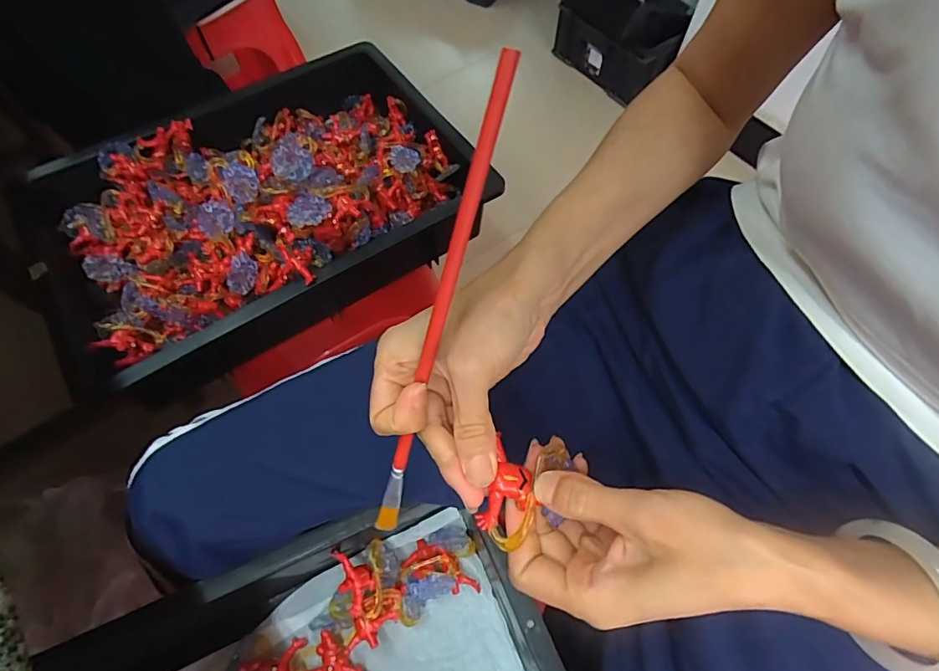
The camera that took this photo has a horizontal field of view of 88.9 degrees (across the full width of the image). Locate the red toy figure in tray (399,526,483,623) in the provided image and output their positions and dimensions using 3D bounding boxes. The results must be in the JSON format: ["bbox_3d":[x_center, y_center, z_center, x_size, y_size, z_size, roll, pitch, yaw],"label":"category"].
[{"bbox_3d":[-0.030,0.201,0.409,0.073,0.034,0.056,-21,64,-10],"label":"red toy figure in tray"}]

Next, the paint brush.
[{"bbox_3d":[-0.017,0.004,0.237,0.010,0.255,0.006,23,26,12],"label":"paint brush"}]

